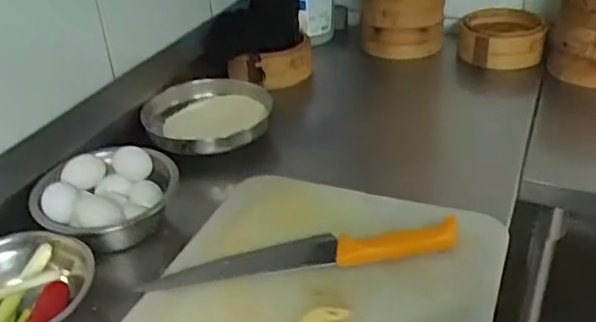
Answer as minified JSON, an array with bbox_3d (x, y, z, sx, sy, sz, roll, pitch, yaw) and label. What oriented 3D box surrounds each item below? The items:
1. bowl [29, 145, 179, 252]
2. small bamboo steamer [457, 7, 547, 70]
[{"bbox_3d":[-0.238,0.046,0.763,0.178,0.066,0.154,-27,39,-33],"label":"bowl"},{"bbox_3d":[0.383,-0.235,1.155,0.149,0.084,0.131,-7,32,-6],"label":"small bamboo steamer"}]

